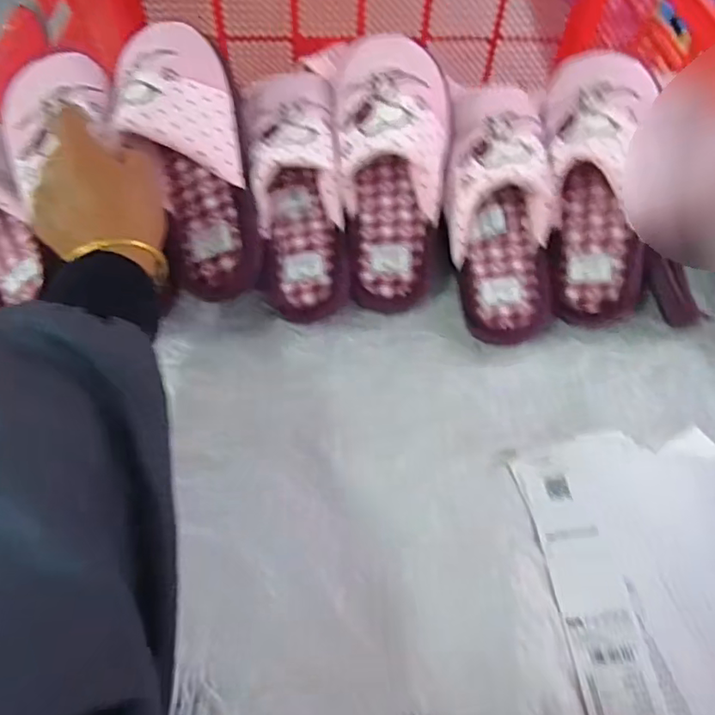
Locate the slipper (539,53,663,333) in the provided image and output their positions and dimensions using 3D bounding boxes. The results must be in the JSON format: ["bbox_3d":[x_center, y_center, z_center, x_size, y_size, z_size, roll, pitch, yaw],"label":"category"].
[{"bbox_3d":[0.212,-0.151,0.483,0.099,0.086,0.243,1,89,2],"label":"slipper"}]

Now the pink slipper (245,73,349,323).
[{"bbox_3d":[-0.051,-0.146,0.490,0.076,0.063,0.228,-6,87,-2],"label":"pink slipper"}]

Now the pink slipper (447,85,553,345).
[{"bbox_3d":[0.124,-0.130,0.486,0.087,0.065,0.236,-4,89,-1],"label":"pink slipper"}]

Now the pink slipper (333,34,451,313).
[{"bbox_3d":[0.030,-0.162,0.481,0.095,0.070,0.236,0,95,2],"label":"pink slipper"}]

